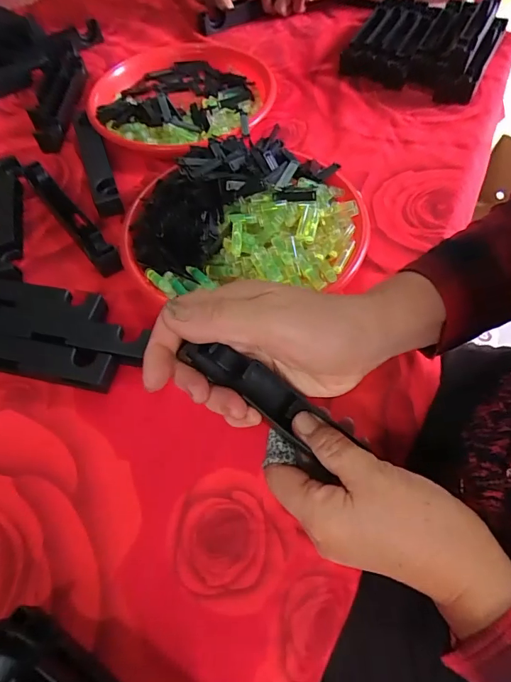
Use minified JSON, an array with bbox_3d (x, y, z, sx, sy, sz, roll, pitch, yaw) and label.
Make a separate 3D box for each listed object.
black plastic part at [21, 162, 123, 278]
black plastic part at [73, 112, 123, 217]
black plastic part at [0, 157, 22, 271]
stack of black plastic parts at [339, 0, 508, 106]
[{"bbox_3d":[-0.211,-0.141,0.492,0.027,0.036,0.189,-34,62,-17],"label":"black plastic part"},{"bbox_3d":[-0.201,-0.224,0.543,0.031,0.030,0.176,-20,59,-9],"label":"black plastic part"},{"bbox_3d":[-0.292,-0.147,0.505,0.036,0.027,0.187,-15,58,-6],"label":"black plastic part"},{"bbox_3d":[0.261,-0.467,0.659,0.202,0.045,0.251,19,61,14],"label":"stack of black plastic parts"}]

